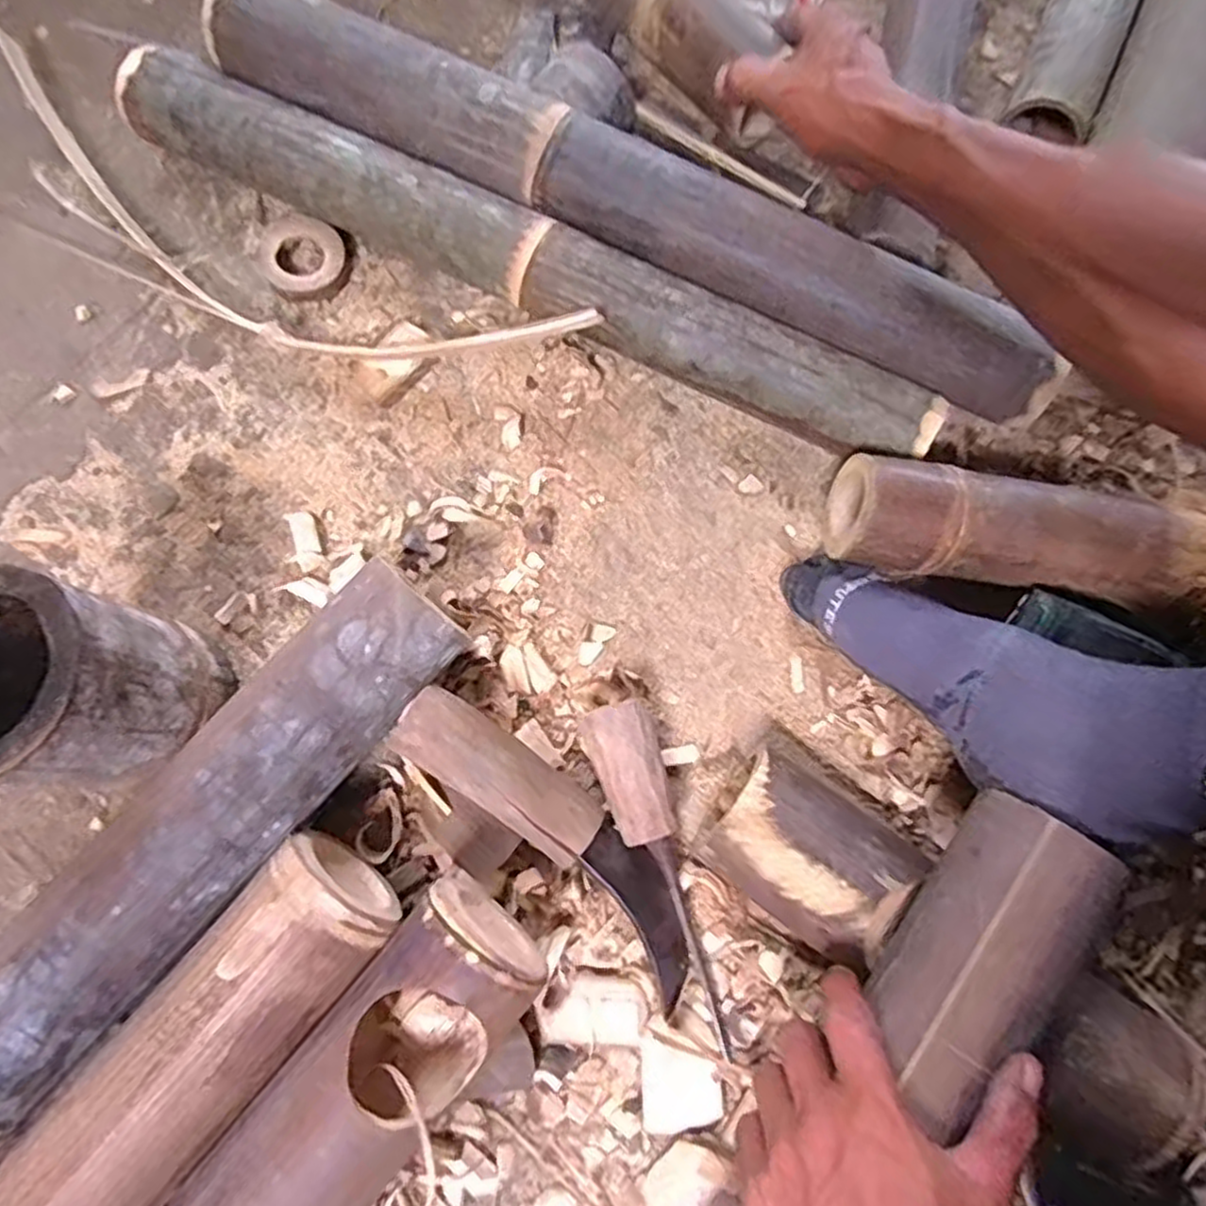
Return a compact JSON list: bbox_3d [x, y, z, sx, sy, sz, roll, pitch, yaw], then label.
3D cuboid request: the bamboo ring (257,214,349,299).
[{"bbox_3d":[-0.208,-0.244,0.526,0.056,0.017,0.056,0,80,-1],"label":"bamboo ring"}]

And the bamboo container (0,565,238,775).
[{"bbox_3d":[-0.278,0.046,0.408,0.099,0.143,0.099,10,79,1],"label":"bamboo container"}]

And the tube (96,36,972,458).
[{"bbox_3d":[-0.056,-0.222,0.501,0.570,0.060,0.056,26,80,4],"label":"tube"}]

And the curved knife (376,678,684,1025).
[{"bbox_3d":[-0.026,0.129,0.429,0.214,0.032,0.048,44,82,-10],"label":"curved knife"}]

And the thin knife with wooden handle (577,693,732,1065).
[{"bbox_3d":[0.032,0.150,0.443,0.042,0.044,0.190,-17,81,-4],"label":"thin knife with wooden handle"}]

